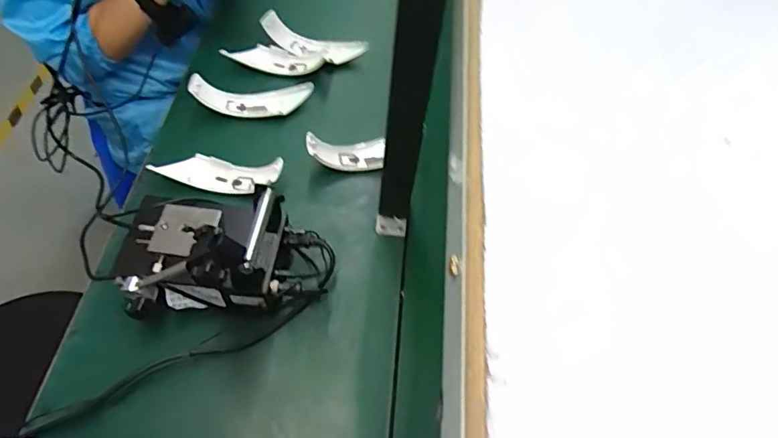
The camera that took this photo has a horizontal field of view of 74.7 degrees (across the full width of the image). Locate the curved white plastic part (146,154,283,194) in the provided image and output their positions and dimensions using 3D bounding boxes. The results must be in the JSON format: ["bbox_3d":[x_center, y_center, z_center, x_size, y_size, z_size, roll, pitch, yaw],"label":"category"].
[{"bbox_3d":[-0.239,-0.068,0.719,0.181,0.041,0.043,10,57,2],"label":"curved white plastic part"}]

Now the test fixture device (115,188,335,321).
[{"bbox_3d":[-0.191,0.038,0.570,0.233,0.187,0.136,1,57,-4],"label":"test fixture device"}]

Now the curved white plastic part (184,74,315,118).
[{"bbox_3d":[-0.211,-0.192,0.797,0.182,0.055,0.048,-7,58,-9],"label":"curved white plastic part"}]

